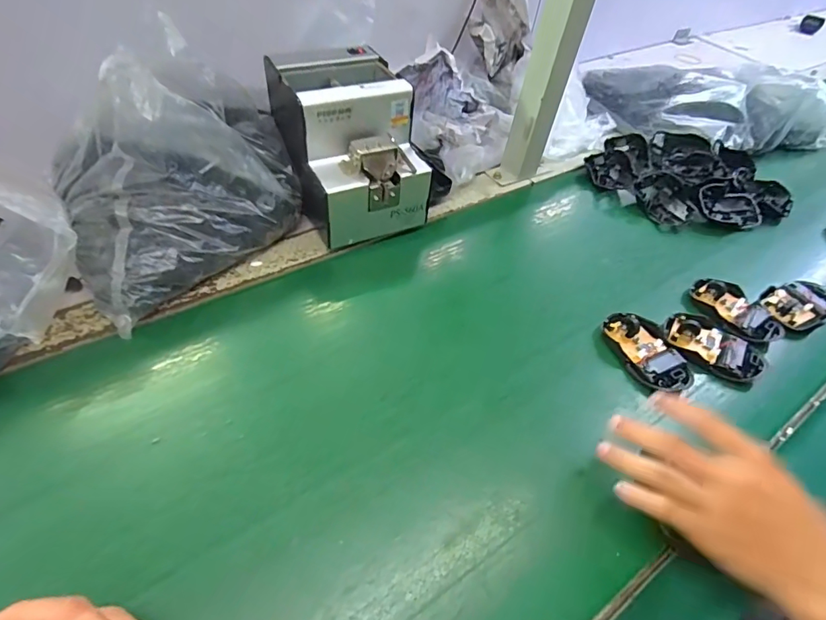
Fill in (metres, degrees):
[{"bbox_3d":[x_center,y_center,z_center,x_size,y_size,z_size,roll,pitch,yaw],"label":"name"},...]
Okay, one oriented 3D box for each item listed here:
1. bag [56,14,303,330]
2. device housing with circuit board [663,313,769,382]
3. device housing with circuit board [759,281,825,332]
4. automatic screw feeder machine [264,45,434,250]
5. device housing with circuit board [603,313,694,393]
[{"bbox_3d":[-0.232,-0.146,0.452,0.164,0.156,0.254,35,54,23],"label":"bag"},{"bbox_3d":[0.304,0.039,0.464,0.097,0.016,0.059,30,52,20],"label":"device housing with circuit board"},{"bbox_3d":[0.437,-0.005,0.525,0.092,0.015,0.059,-17,52,-20],"label":"device housing with circuit board"},{"bbox_3d":[-0.073,-0.192,0.522,0.127,0.145,0.177,-19,53,-21],"label":"automatic screw feeder machine"},{"bbox_3d":[0.231,0.039,0.453,0.052,0.020,0.089,-10,50,-14],"label":"device housing with circuit board"}]

